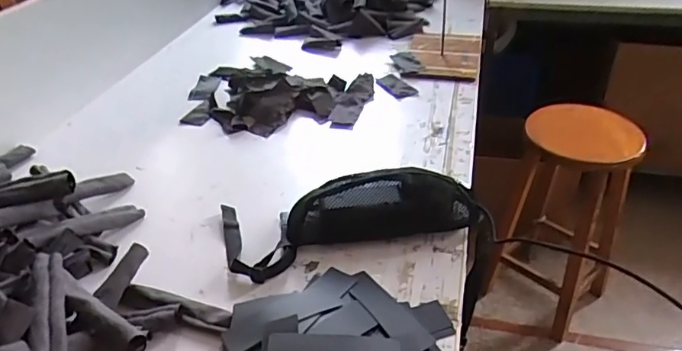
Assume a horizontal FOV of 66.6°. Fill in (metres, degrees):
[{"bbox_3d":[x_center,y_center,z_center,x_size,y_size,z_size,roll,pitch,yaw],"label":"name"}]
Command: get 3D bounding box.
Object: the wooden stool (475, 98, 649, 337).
[{"bbox_3d":[0.627,0.125,1.493,0.297,0.637,0.287,-28,43,-31],"label":"wooden stool"}]

